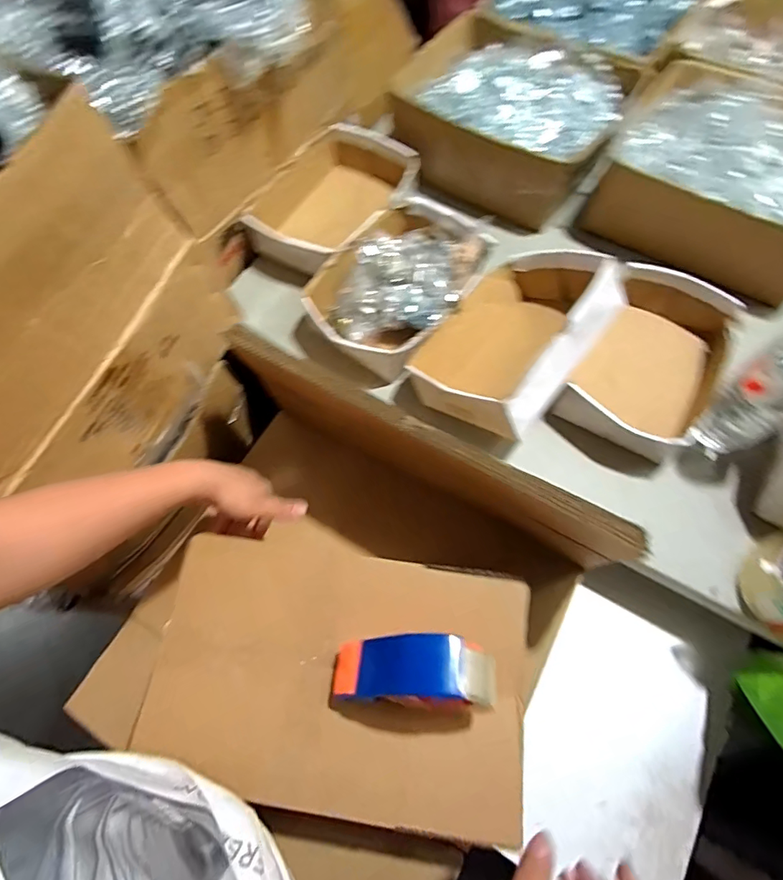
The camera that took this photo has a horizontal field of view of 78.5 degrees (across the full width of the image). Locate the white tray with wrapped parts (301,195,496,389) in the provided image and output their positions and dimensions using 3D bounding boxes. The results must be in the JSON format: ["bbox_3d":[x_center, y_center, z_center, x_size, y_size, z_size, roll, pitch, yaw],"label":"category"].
[{"bbox_3d":[0.013,-0.216,0.686,0.267,0.082,0.195,-41,70,-14],"label":"white tray with wrapped parts"}]

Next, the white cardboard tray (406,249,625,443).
[{"bbox_3d":[0.154,-0.140,0.606,0.186,0.149,0.253,38,73,18],"label":"white cardboard tray"}]

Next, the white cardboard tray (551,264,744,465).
[{"bbox_3d":[0.342,-0.098,0.630,0.167,0.089,0.253,27,70,14],"label":"white cardboard tray"}]

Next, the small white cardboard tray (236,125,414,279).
[{"bbox_3d":[-0.084,-0.369,0.757,0.193,0.077,0.271,28,70,14],"label":"small white cardboard tray"}]

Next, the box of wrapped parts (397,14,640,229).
[{"bbox_3d":[0.186,-0.514,0.777,0.328,0.118,0.269,30,71,15],"label":"box of wrapped parts"}]

